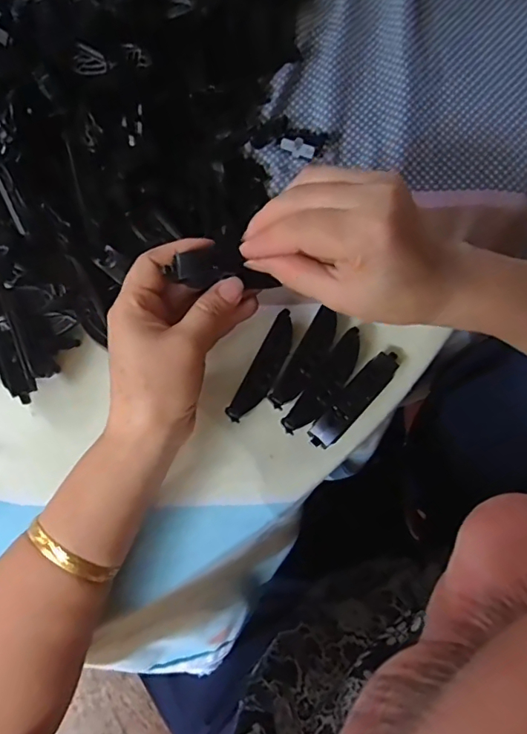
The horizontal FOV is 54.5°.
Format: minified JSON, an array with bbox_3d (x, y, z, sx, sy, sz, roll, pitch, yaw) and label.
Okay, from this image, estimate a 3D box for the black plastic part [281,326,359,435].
[{"bbox_3d":[0.041,0.011,0.332,0.020,0.012,0.078,35,77,10],"label":"black plastic part"}]

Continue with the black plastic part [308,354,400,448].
[{"bbox_3d":[0.060,0.019,0.329,0.018,0.015,0.080,41,78,11],"label":"black plastic part"}]

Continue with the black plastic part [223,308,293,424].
[{"bbox_3d":[0.001,0.001,0.338,0.018,0.014,0.079,27,76,8],"label":"black plastic part"}]

